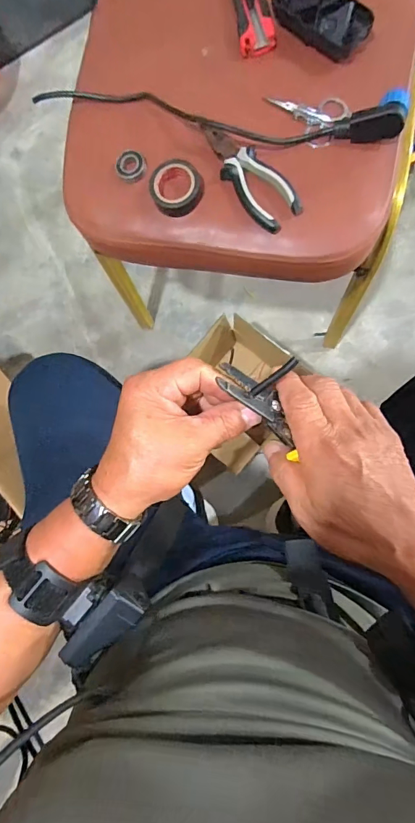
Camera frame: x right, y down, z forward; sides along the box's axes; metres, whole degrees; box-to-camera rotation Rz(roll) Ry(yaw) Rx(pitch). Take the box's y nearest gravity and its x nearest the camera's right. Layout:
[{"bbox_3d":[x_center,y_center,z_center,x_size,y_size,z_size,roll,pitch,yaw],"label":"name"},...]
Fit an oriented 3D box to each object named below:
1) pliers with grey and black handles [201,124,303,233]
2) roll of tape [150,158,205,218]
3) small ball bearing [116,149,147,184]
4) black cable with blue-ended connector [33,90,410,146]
[{"bbox_3d":[0.041,-0.253,0.437,0.049,0.014,0.136,-38,82,4],"label":"pliers with grey and black handles"},{"bbox_3d":[-0.033,-0.246,0.449,0.056,0.022,0.057,0,86,8],"label":"roll of tape"},{"bbox_3d":[-0.085,-0.274,0.461,0.033,0.014,0.028,-29,83,5],"label":"small ball bearing"},{"bbox_3d":[0.002,-0.319,0.444,0.399,0.028,0.047,6,87,8],"label":"black cable with blue-ended connector"}]

